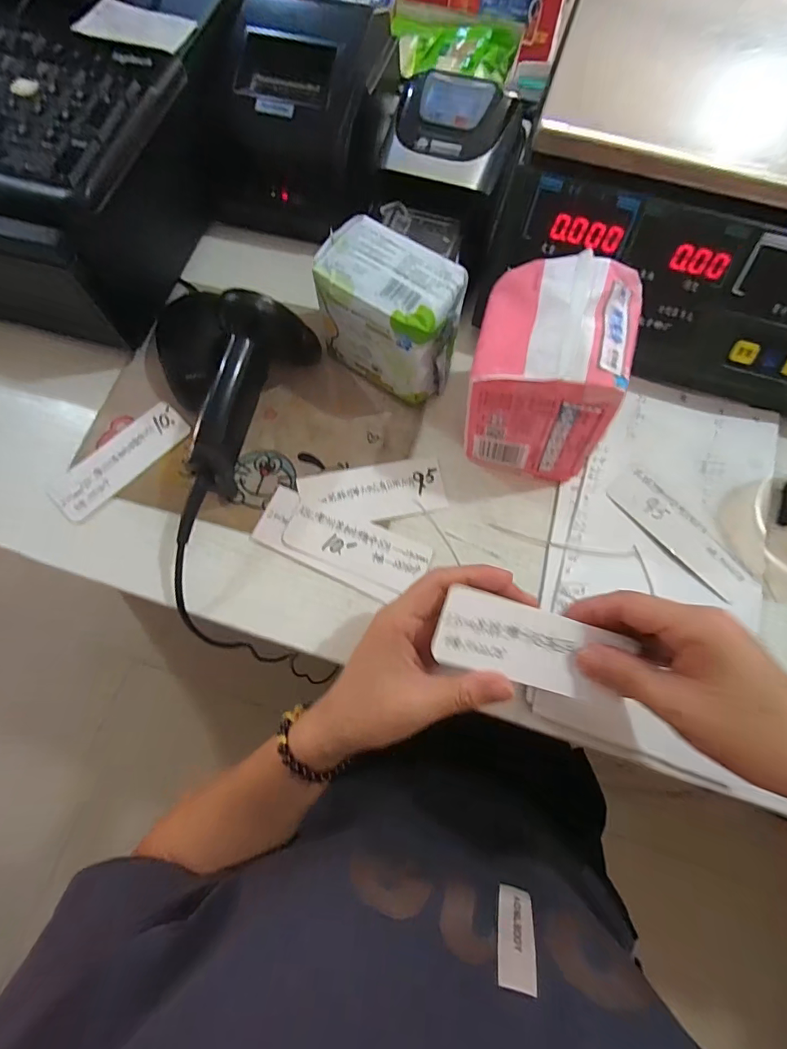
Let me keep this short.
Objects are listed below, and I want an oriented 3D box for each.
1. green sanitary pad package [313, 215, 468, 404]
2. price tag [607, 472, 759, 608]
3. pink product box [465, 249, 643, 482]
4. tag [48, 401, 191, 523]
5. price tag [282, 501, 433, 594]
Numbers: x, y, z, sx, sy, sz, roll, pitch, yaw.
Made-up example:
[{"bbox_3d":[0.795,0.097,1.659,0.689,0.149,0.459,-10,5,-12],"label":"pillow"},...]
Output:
[{"bbox_3d":[-0.002,-0.152,0.347,0.110,0.086,0.070,36,76,11],"label":"green sanitary pad package"},{"bbox_3d":[0.211,0.006,0.335,0.035,0.004,0.112,-37,73,-11],"label":"price tag"},{"bbox_3d":[0.103,-0.100,0.315,0.097,0.113,0.095,14,73,4],"label":"pink product box"},{"bbox_3d":[-0.215,-0.052,0.360,0.044,0.005,0.111,39,76,12],"label":"tag"},{"bbox_3d":[-0.027,0.015,0.334,0.104,0.005,0.040,22,73,7],"label":"price tag"}]

